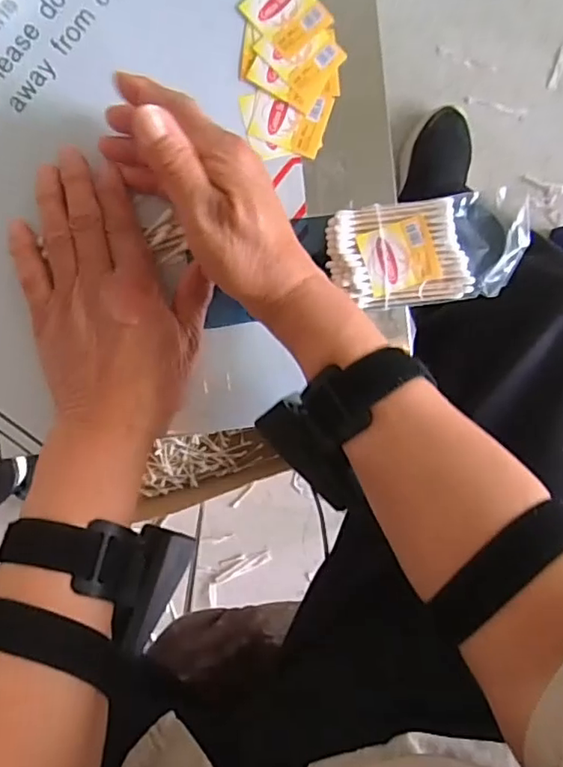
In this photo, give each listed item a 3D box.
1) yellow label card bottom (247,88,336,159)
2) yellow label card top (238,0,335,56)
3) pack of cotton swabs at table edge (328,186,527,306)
[{"bbox_3d":[0.006,-0.162,0.351,0.045,0.004,0.036,16,92,-7],"label":"yellow label card bottom"},{"bbox_3d":[0.003,-0.224,0.348,0.039,0.004,0.043,-42,97,-2],"label":"yellow label card top"},{"bbox_3d":[0.091,-0.082,0.355,0.120,0.015,0.062,-7,95,-6],"label":"pack of cotton swabs at table edge"}]

